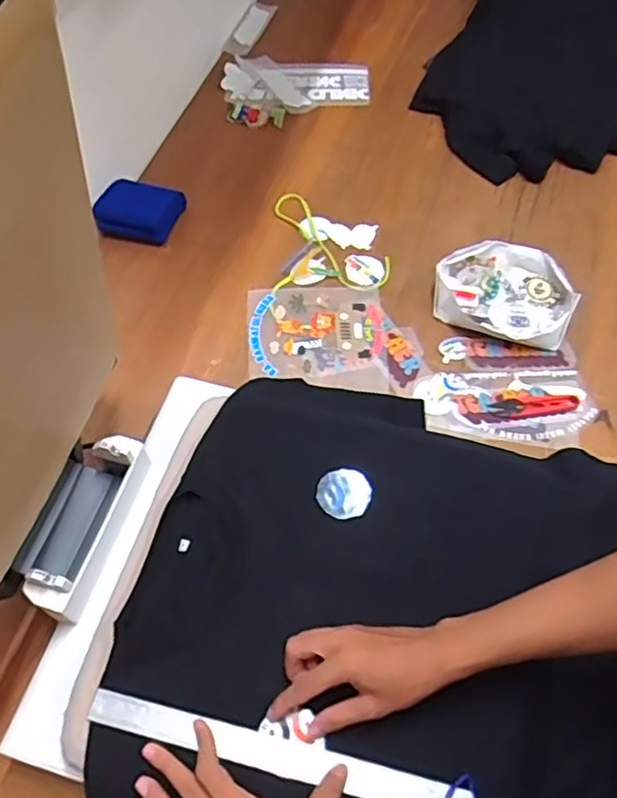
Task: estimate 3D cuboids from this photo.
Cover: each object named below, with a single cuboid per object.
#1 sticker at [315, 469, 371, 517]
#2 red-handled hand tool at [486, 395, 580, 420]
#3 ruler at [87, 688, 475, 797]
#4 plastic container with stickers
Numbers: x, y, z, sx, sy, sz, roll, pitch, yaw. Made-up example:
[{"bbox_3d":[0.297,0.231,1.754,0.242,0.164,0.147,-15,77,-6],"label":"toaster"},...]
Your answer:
[{"bbox_3d":[0.037,0.099,0.657,0.055,0.004,0.053,18,66,10],"label":"sticker"},{"bbox_3d":[0.303,0.011,0.835,0.118,0.005,0.032,-1,58,0],"label":"red-handled hand tool"},{"bbox_3d":[-0.026,0.302,0.529,0.328,0.009,0.028,12,72,6],"label":"ruler"},{"bbox_3d":[0.287,-0.158,0.912,0.198,0.044,0.144,12,59,7],"label":"plastic container with stickers"}]

